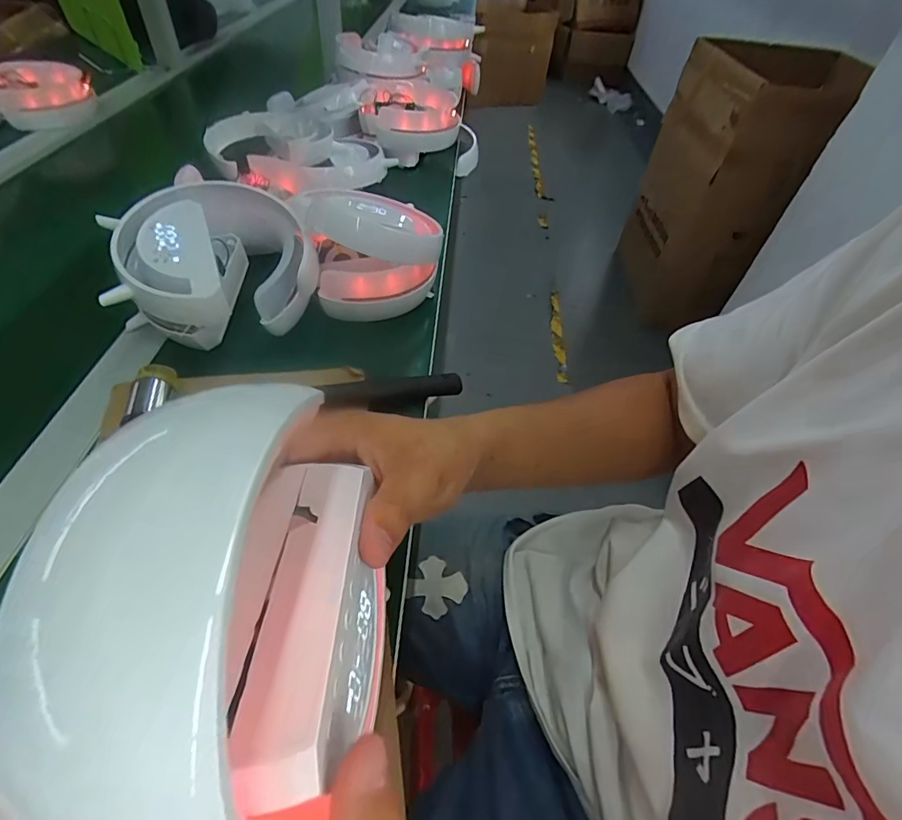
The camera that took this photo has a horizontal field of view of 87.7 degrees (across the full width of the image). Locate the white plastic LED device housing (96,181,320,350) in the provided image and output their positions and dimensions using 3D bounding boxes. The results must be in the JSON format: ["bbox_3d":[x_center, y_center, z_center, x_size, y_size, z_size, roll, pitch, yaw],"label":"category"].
[{"bbox_3d":[-0.216,-0.132,0.433,0.171,0.079,0.141,-18,54,-21],"label":"white plastic LED device housing"}]

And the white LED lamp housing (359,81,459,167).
[{"bbox_3d":[-0.066,-0.464,0.750,0.154,0.072,0.157,-1,50,-7],"label":"white LED lamp housing"}]

